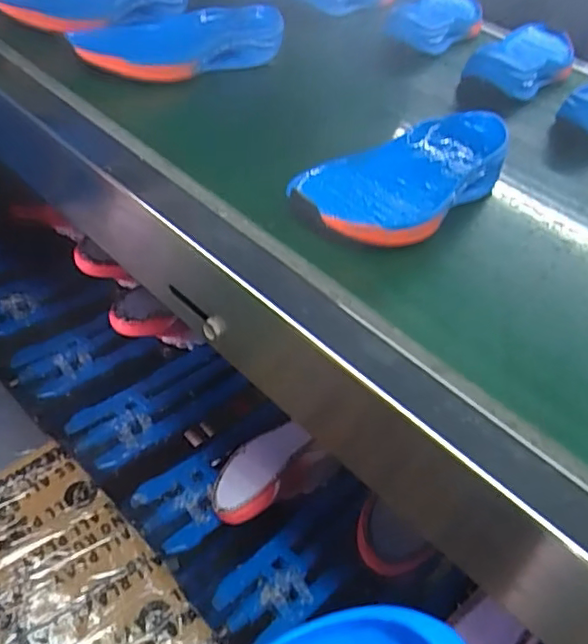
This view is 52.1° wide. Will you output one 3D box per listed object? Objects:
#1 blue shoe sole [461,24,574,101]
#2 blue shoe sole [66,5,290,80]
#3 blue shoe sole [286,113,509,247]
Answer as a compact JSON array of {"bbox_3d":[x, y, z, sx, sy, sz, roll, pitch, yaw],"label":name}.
[{"bbox_3d":[0.282,-0.316,0.732,0.086,0.045,0.242,26,40,23],"label":"blue shoe sole"},{"bbox_3d":[-0.115,-0.280,0.601,0.077,0.046,0.205,32,43,29],"label":"blue shoe sole"},{"bbox_3d":[0.096,-0.113,0.481,0.232,0.052,0.085,-27,49,-38],"label":"blue shoe sole"}]

